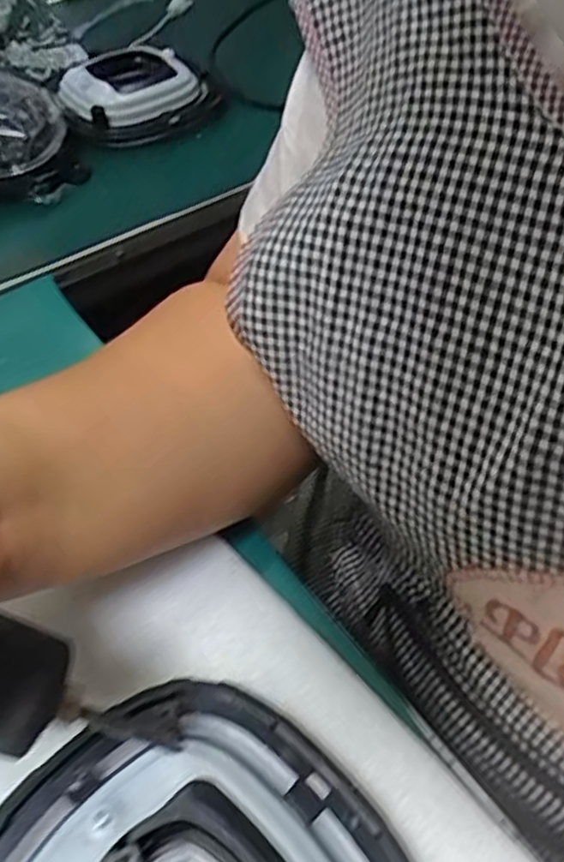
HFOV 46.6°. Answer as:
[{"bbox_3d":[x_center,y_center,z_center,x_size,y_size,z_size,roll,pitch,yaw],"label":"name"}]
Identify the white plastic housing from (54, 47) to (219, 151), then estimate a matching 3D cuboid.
[{"bbox_3d":[-0.119,-0.274,0.531,0.117,0.028,0.096,-16,56,-15],"label":"white plastic housing"}]

